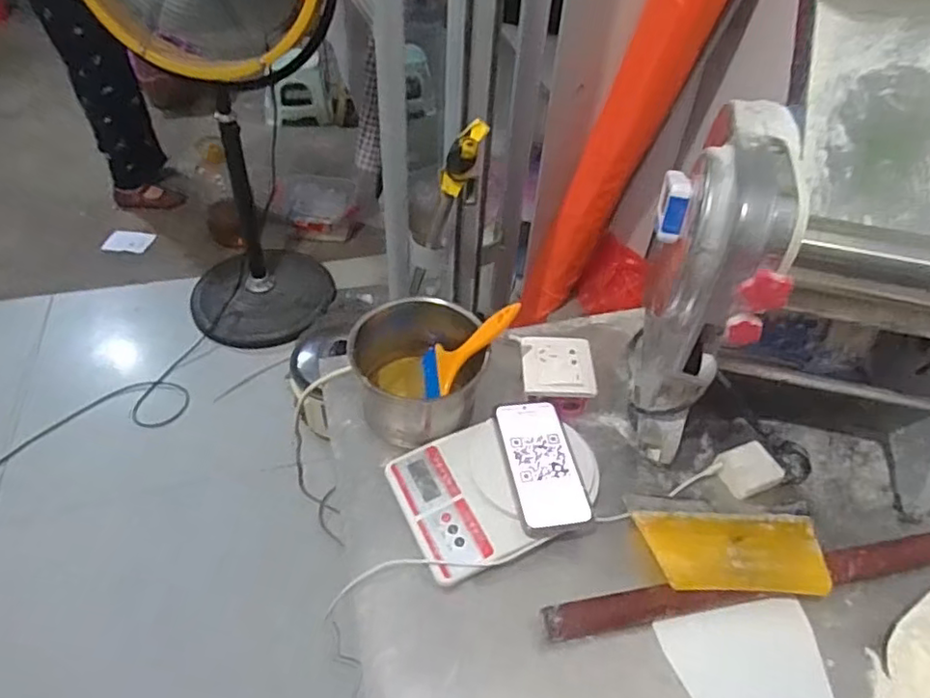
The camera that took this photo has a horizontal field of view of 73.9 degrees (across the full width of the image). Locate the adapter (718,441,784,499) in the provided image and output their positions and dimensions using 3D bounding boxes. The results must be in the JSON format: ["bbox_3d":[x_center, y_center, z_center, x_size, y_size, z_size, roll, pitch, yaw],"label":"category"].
[{"bbox_3d":[0.320,0.136,0.697,0.057,0.022,0.057,-39,50,15],"label":"adapter"}]

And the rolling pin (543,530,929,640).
[{"bbox_3d":[0.348,0.227,0.626,0.555,0.035,0.034,-6,48,-10],"label":"rolling pin"}]

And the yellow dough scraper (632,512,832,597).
[{"bbox_3d":[0.272,0.203,0.624,0.173,0.009,0.089,0,33,4],"label":"yellow dough scraper"}]

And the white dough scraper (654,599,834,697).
[{"bbox_3d":[0.269,0.294,0.579,0.149,0.005,0.101,-7,48,-10],"label":"white dough scraper"}]

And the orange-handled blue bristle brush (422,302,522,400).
[{"bbox_3d":[0.004,0.001,0.700,0.016,0.156,0.076,32,39,-28],"label":"orange-handled blue bristle brush"}]

